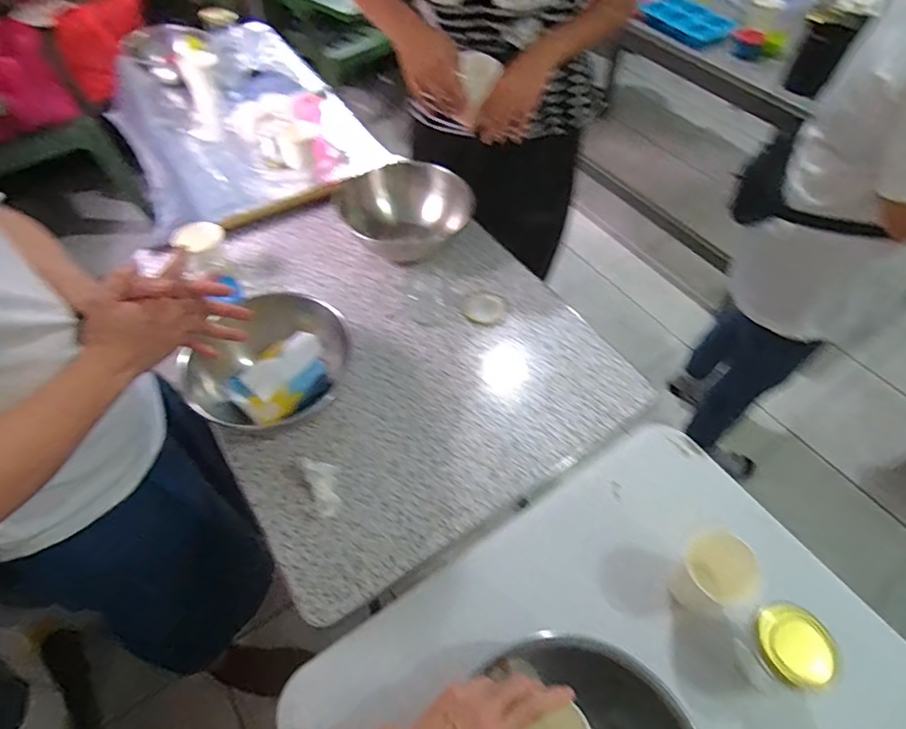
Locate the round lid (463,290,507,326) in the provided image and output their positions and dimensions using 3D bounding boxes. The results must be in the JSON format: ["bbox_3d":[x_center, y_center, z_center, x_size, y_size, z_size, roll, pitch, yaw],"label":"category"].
[{"bbox_3d":[0.055,-0.098,0.906,0.068,0.005,0.075,22,57,15],"label":"round lid"}]

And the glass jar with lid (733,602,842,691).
[{"bbox_3d":[0.330,0.283,0.522,0.067,0.079,0.070,0,54,0],"label":"glass jar with lid"}]

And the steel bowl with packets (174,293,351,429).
[{"bbox_3d":[-0.252,0.002,0.764,0.212,0.113,0.192,18,57,13],"label":"steel bowl with packets"}]

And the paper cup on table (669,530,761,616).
[{"bbox_3d":[0.277,0.226,0.563,0.064,0.081,0.067,-23,58,-15],"label":"paper cup on table"}]

